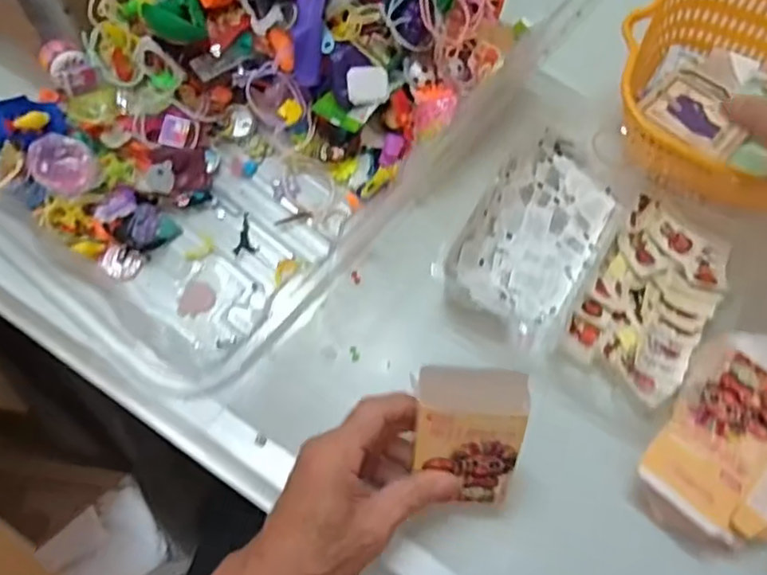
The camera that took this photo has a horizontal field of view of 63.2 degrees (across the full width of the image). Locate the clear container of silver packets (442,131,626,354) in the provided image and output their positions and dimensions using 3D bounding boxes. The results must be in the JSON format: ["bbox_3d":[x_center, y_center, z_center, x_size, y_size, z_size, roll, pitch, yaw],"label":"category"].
[{"bbox_3d":[0.126,-0.045,0.503,0.102,0.047,0.182,31,72,10],"label":"clear container of silver packets"}]

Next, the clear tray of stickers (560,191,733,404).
[{"bbox_3d":[0.210,0.010,0.497,0.091,0.031,0.156,31,72,10],"label":"clear tray of stickers"}]

